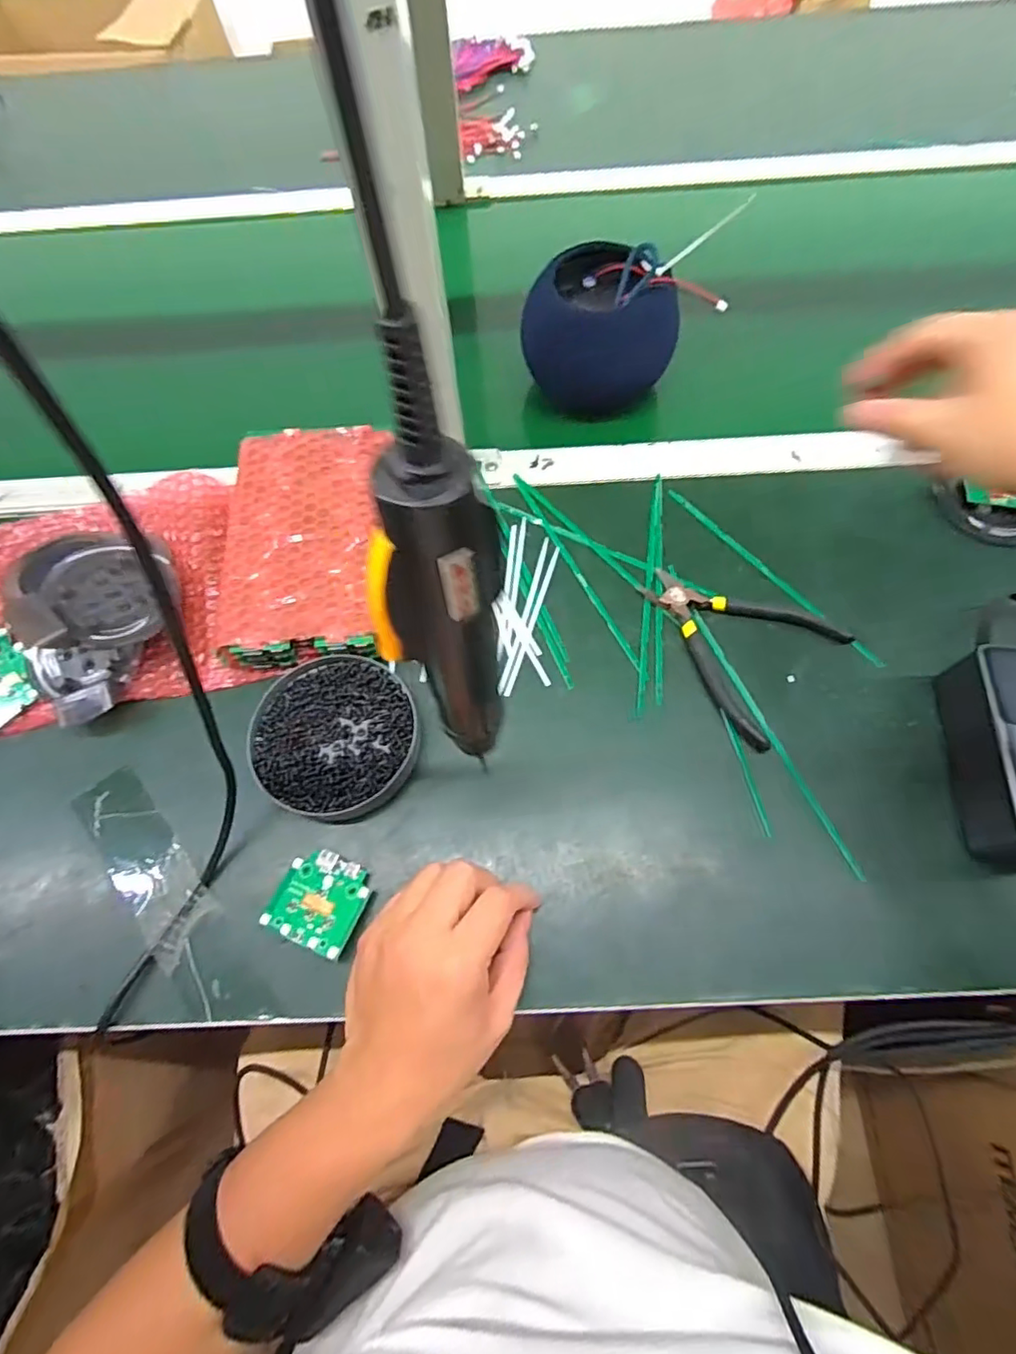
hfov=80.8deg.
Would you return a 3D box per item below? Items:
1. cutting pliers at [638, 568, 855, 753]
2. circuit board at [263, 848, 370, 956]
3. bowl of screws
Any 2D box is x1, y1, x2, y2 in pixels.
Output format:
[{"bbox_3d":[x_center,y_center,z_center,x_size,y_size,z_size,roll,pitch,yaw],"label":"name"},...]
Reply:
[{"bbox_3d":[0.161,-0.031,0.440,0.138,0.011,0.115,37,72,17],"label":"cutting pliers"},{"bbox_3d":[-0.118,0.139,0.373,0.057,0.008,0.053,19,68,10],"label":"circuit board"},{"bbox_3d":[-0.119,0.041,0.415,0.110,0.022,0.114,-1,66,2],"label":"bowl of screws"}]

